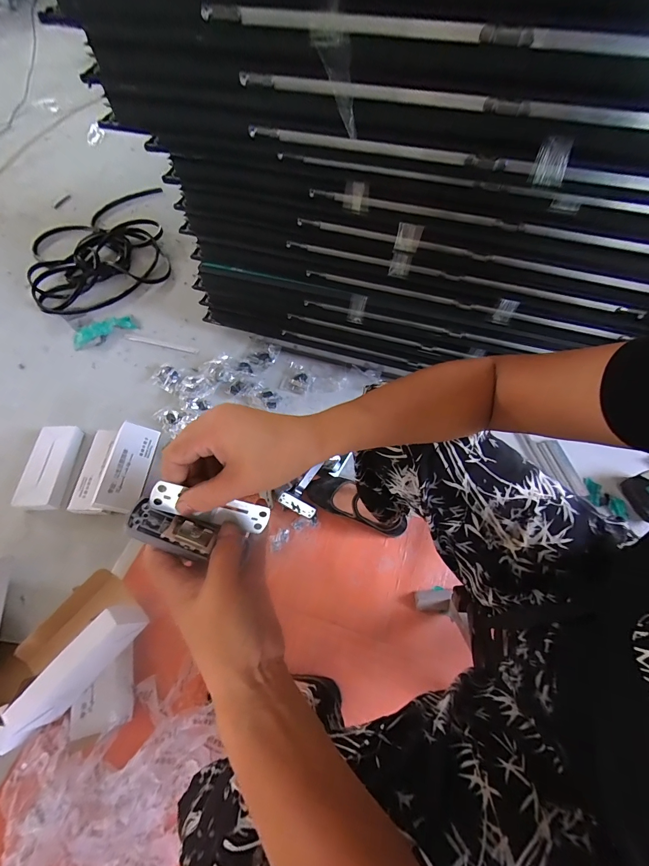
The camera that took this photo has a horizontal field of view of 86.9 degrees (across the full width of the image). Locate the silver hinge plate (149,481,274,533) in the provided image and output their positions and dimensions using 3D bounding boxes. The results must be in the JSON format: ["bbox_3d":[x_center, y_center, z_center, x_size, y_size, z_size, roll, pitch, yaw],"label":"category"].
[{"bbox_3d":[-0.094,0.063,0.287,0.096,0.004,0.027,19,104,-16],"label":"silver hinge plate"}]

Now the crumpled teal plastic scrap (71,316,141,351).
[{"bbox_3d":[-0.761,-0.361,1.178,0.205,0.019,0.090,-30,65,-17],"label":"crumpled teal plastic scrap"}]

